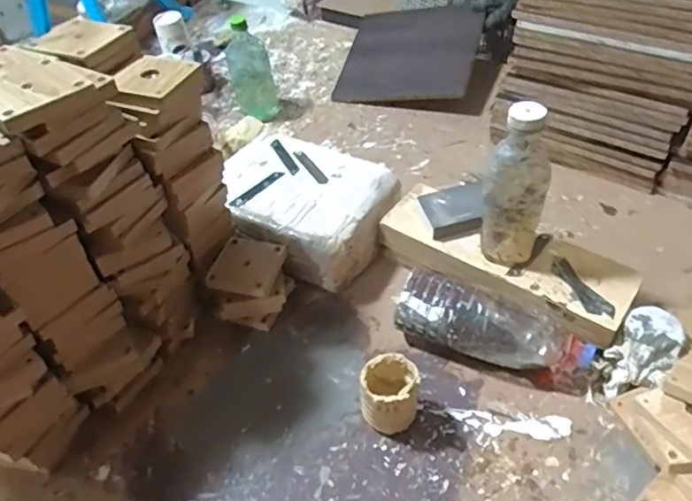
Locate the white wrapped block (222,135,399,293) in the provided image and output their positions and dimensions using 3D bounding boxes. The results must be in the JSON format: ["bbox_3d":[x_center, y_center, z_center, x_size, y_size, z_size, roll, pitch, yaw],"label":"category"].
[{"bbox_3d":[-0.070,-0.067,0.852,0.260,0.092,0.212,19,50,22],"label":"white wrapped block"}]

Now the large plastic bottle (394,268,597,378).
[{"bbox_3d":[0.183,0.099,0.690,0.235,0.077,0.078,15,48,18],"label":"large plastic bottle"}]

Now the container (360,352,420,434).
[{"bbox_3d":[0.050,0.167,0.637,0.065,0.076,0.066,-2,45,2],"label":"container"}]

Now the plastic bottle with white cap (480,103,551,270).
[{"bbox_3d":[0.202,-0.069,0.663,0.069,0.212,0.054,33,56,31],"label":"plastic bottle with white cap"}]

